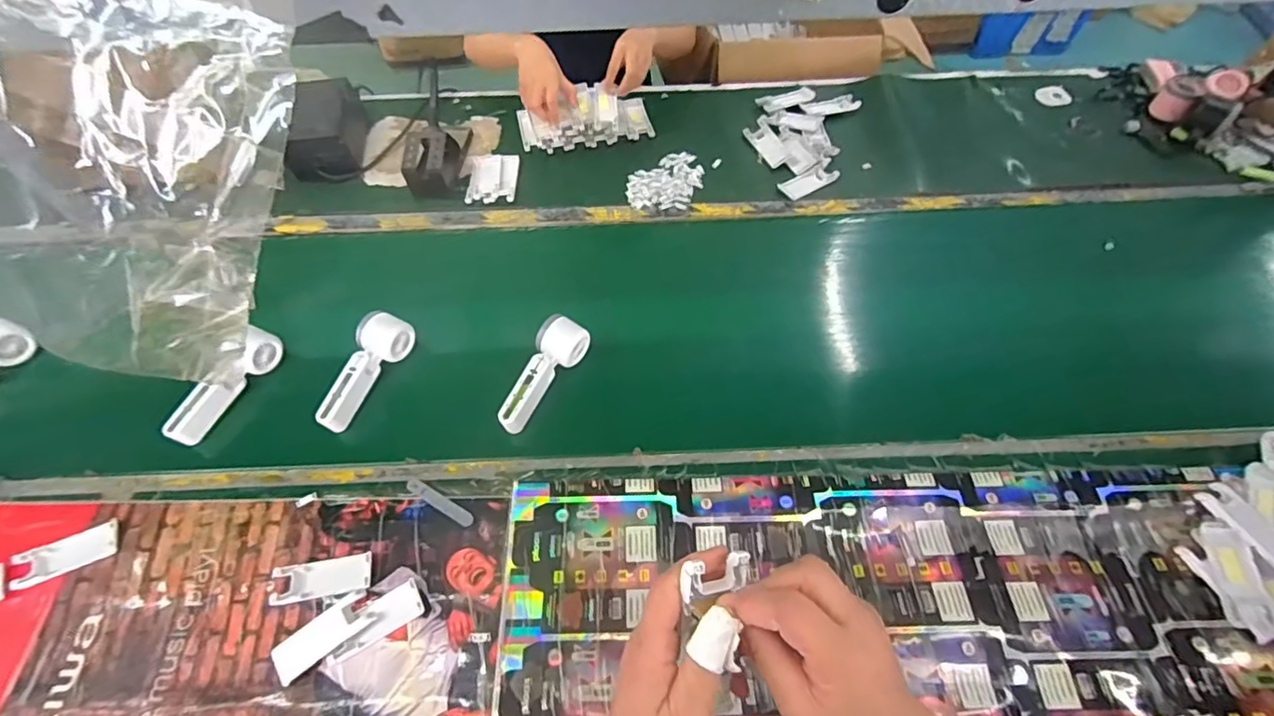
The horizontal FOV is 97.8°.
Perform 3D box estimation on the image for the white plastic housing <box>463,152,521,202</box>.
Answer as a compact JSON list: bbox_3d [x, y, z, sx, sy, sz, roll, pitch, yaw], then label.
[{"bbox_3d":[-0.245,-0.310,0.946,0.077,0.019,0.109,1,60,1],"label":"white plastic housing"}]

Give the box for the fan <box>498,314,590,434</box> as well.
[{"bbox_3d":[-0.126,0.021,0.738,0.061,0.040,0.166,25,63,14],"label":"fan"}]

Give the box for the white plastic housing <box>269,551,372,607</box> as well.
[{"bbox_3d":[-0.351,0.246,0.620,0.103,0.014,0.041,-10,61,-5],"label":"white plastic housing"}]

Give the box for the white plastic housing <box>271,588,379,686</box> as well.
[{"bbox_3d":[-0.328,0.290,0.585,0.102,0.010,0.042,-34,65,-17],"label":"white plastic housing"}]

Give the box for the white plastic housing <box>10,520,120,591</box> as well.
[{"bbox_3d":[-0.646,0.222,0.630,0.103,0.011,0.047,-24,63,-12],"label":"white plastic housing"}]

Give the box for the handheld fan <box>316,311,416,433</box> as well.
[{"bbox_3d":[-0.367,0.016,0.748,0.063,0.043,0.168,18,62,11],"label":"handheld fan"}]

